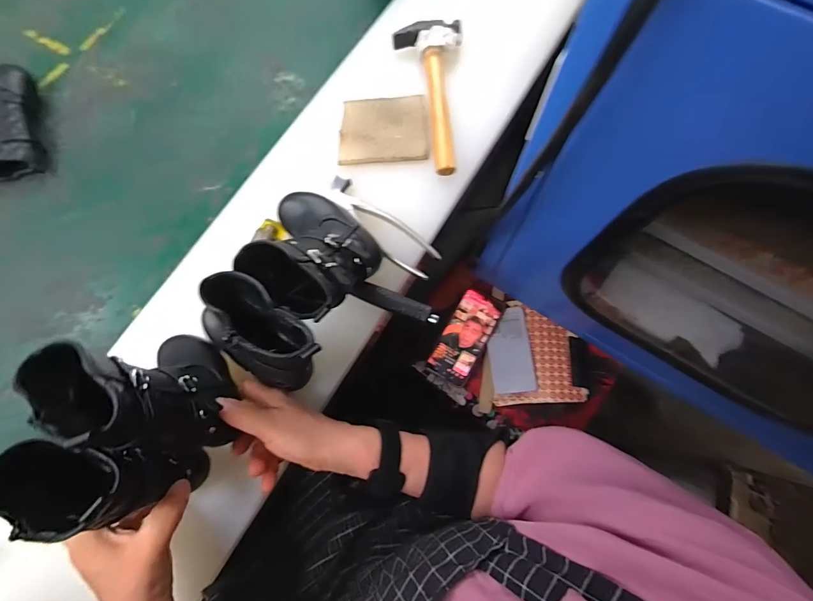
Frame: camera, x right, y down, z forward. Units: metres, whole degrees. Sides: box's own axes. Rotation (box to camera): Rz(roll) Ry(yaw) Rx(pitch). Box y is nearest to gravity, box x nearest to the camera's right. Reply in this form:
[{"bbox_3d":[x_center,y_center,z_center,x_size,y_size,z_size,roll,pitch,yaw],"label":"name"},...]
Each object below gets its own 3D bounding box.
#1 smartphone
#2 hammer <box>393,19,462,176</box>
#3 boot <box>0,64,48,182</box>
[{"bbox_3d":[0.105,0.064,0.690,0.080,0.013,0.166,26,85,13],"label":"smartphone"},{"bbox_3d":[0.042,-0.273,0.517,0.090,0.027,0.233,-6,73,-2],"label":"hammer"},{"bbox_3d":[-0.583,-0.253,0.554,0.119,0.056,0.183,-27,75,-8],"label":"boot"}]

